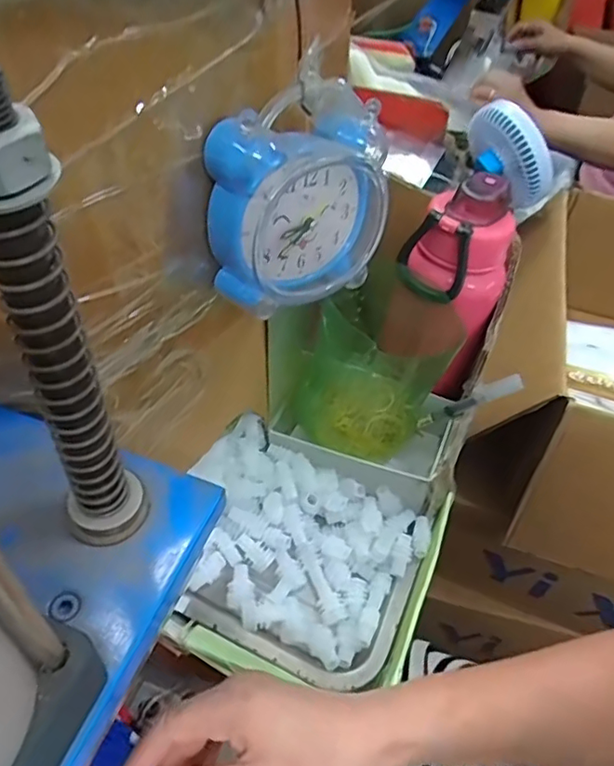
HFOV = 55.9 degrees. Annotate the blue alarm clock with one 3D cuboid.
[{"bbox_3d":[-0.005,-0.097,0.305,0.092,0.104,0.049,-30,57,-30],"label":"blue alarm clock"}]

